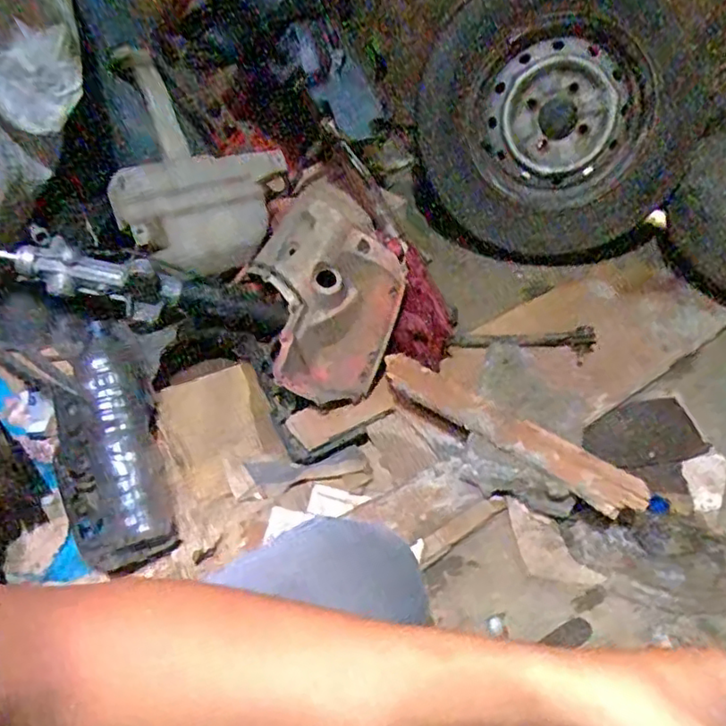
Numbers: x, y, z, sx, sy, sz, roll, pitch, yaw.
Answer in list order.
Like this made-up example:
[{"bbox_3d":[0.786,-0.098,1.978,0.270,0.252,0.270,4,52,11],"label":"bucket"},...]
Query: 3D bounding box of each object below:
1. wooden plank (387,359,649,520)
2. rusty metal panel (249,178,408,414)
[{"bbox_3d":[0.206,0.099,0.921,0.419,0.035,0.066,31,52,27],"label":"wooden plank"},{"bbox_3d":[-0.055,-0.112,1.030,0.262,0.062,0.316,34,84,-1],"label":"rusty metal panel"}]

